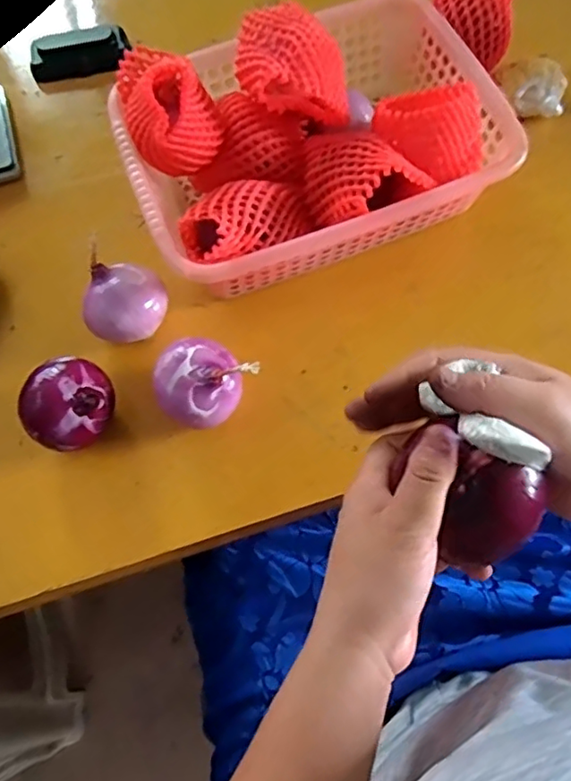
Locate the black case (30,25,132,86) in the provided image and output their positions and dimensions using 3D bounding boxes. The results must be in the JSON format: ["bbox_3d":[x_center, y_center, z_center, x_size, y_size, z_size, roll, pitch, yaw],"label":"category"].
[{"bbox_3d":[-0.223,-0.364,0.642,0.106,0.027,0.047,-13,68,-2],"label":"black case"}]

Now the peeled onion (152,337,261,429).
[{"bbox_3d":[-0.068,-0.004,0.473,0.070,0.059,0.070,39,75,17],"label":"peeled onion"}]

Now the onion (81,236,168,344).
[{"bbox_3d":[-0.136,-0.070,0.502,0.062,0.063,0.065,-1,68,3],"label":"onion"}]

